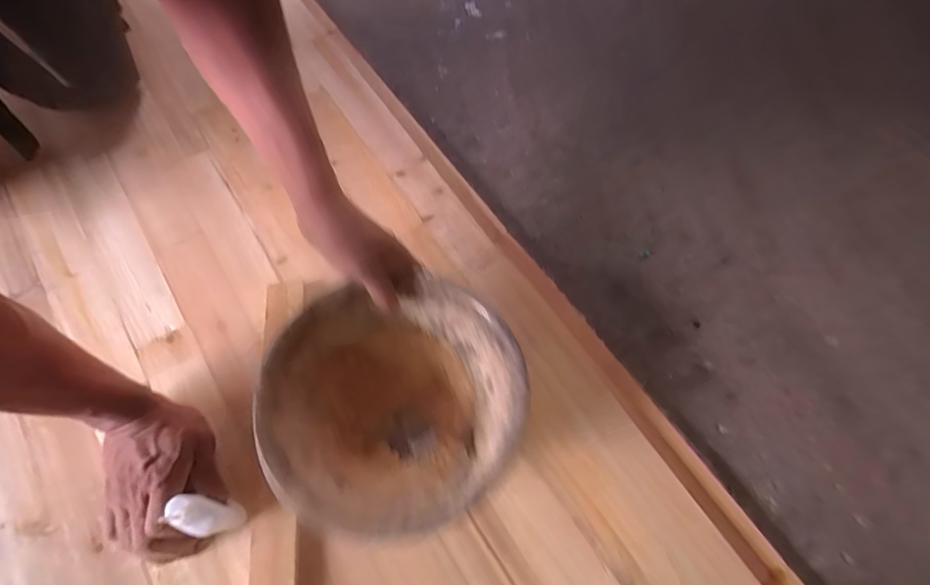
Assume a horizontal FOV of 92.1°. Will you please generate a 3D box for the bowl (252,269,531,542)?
[{"bbox_3d":[-0.061,0.104,0.438,0.222,0.116,0.207,0,68,0],"label":"bowl"}]

